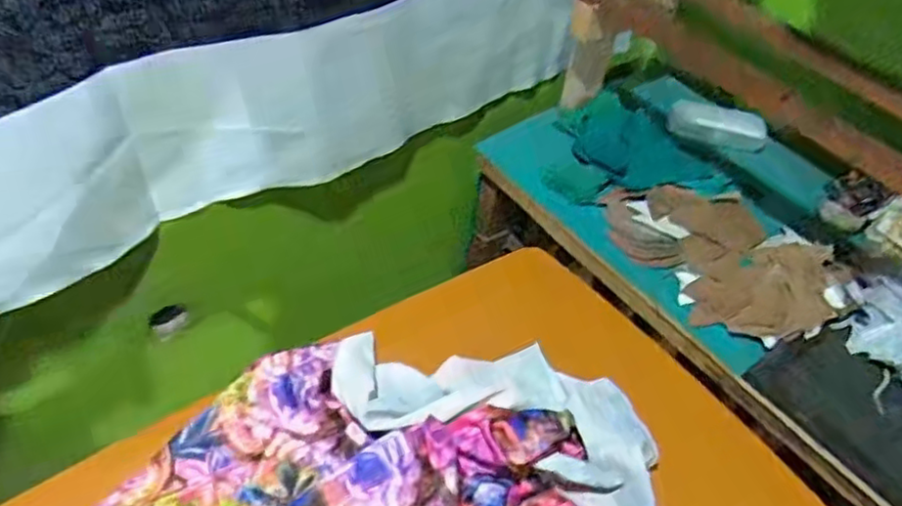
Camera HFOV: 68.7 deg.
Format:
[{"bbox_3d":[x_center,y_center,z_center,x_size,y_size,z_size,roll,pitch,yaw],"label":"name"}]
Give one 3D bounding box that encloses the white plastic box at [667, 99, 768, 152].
[{"bbox_3d":[0.446,-0.216,1.120,0.029,0.060,0.184,-30,38,-29],"label":"white plastic box"}]

